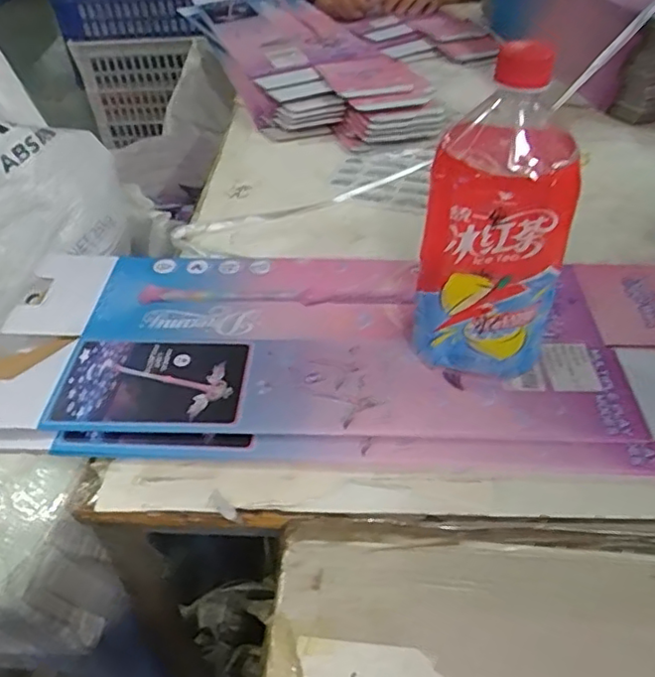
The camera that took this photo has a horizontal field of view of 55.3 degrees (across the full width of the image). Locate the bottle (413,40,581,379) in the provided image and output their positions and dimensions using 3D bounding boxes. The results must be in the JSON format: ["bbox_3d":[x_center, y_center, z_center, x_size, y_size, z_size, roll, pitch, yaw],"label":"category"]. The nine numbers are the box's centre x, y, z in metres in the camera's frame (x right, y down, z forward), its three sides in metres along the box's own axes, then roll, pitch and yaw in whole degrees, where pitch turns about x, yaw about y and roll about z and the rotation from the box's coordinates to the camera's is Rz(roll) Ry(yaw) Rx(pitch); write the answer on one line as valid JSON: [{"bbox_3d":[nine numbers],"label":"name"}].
[{"bbox_3d":[0.111,-0.073,0.411,0.086,0.218,0.085,12,44,14],"label":"bottle"}]

